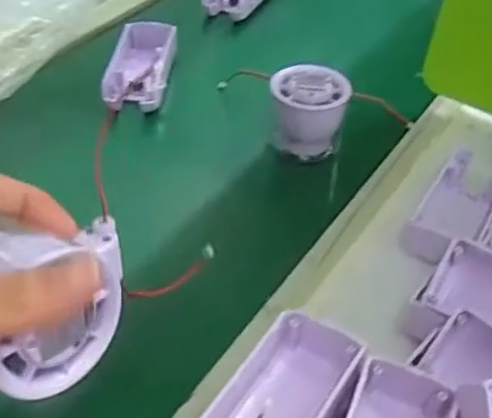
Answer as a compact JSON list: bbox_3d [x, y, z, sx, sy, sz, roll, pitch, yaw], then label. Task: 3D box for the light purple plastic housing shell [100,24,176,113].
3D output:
[{"bbox_3d":[-0.090,-0.128,0.598,0.052,0.023,0.113,5,42,1],"label":"light purple plastic housing shell"}]

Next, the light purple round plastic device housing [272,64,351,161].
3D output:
[{"bbox_3d":[0.047,-0.073,0.535,0.056,0.057,0.052,3,43,-3],"label":"light purple round plastic device housing"}]

